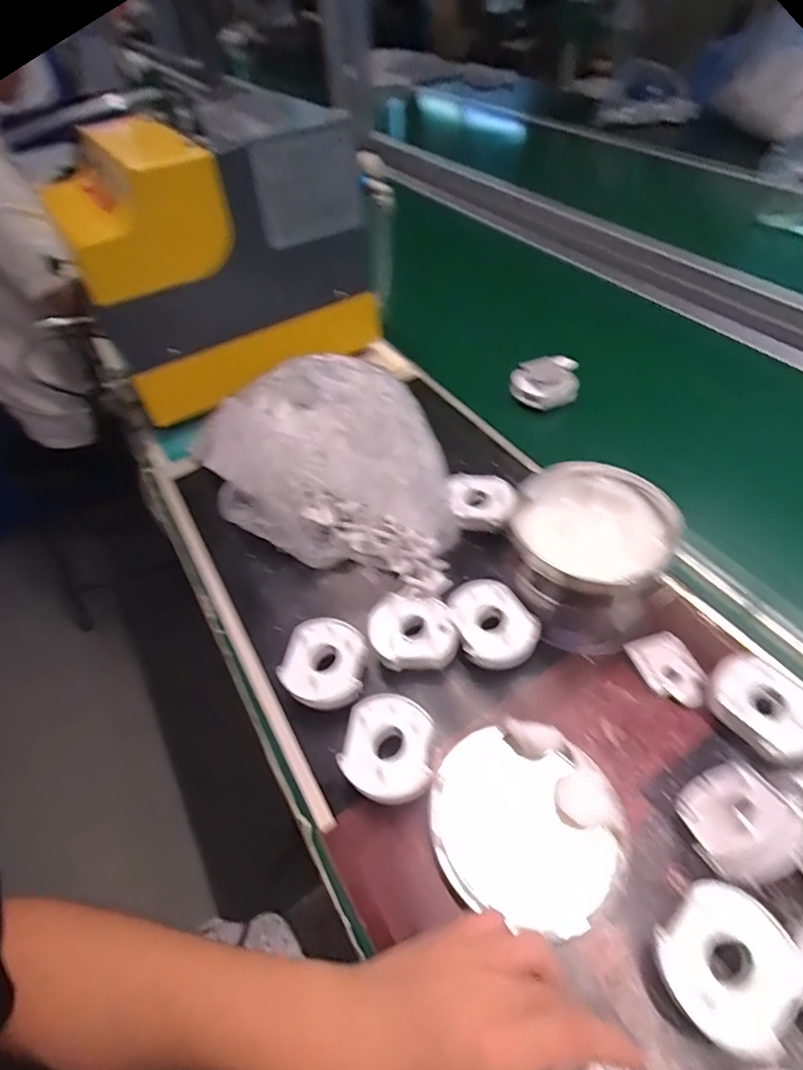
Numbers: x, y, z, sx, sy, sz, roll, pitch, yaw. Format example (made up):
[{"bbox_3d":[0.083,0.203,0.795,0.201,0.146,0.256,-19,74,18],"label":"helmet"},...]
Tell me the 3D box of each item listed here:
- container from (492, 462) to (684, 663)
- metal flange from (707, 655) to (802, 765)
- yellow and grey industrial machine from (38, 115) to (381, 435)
[{"bbox_3d":[0.156,0.019,0.479,0.131,0.100,0.126,-2,48,3],"label":"container"},{"bbox_3d":[0.271,0.132,0.414,0.062,0.027,0.076,-25,51,-17],"label":"metal flange"},{"bbox_3d":[-0.228,-0.361,0.704,0.346,0.265,0.227,-30,53,-20],"label":"yellow and grey industrial machine"}]

